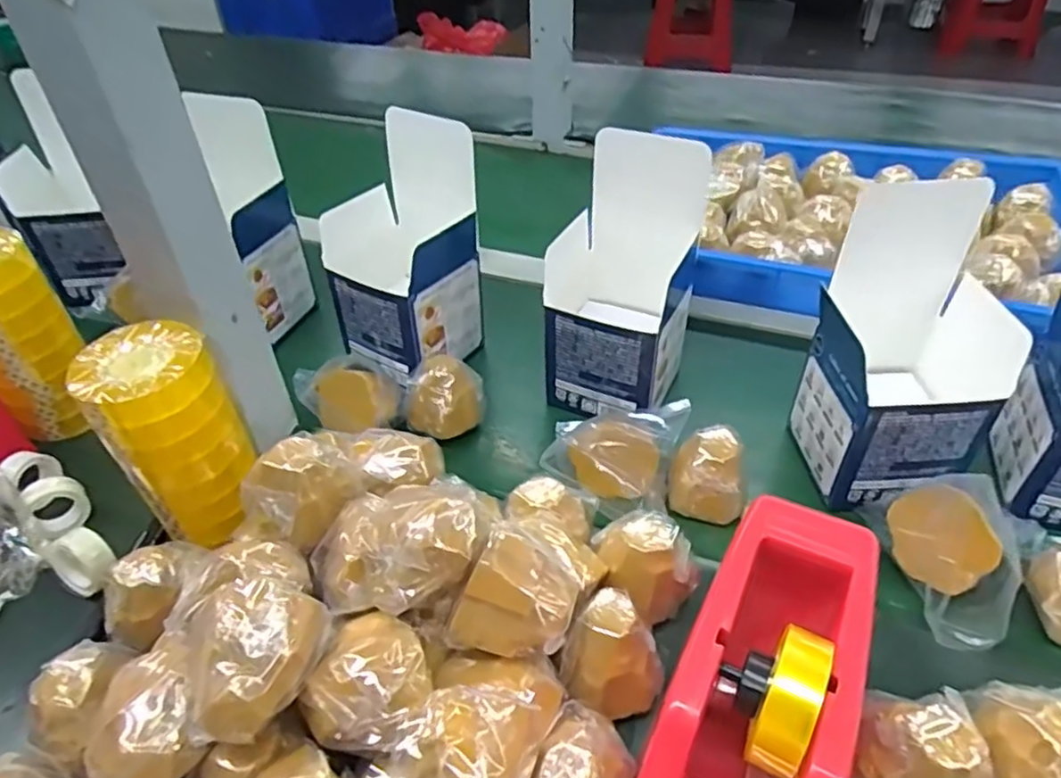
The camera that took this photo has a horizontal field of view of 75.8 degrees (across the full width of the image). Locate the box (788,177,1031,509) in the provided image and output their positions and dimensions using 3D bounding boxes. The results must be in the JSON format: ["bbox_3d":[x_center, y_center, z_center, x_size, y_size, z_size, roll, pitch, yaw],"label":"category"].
[{"bbox_3d":[0.225,-0.022,0.413,0.098,0.169,0.091,-4,42,-2],"label":"box"}]

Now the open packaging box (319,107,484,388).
[{"bbox_3d":[-0.097,-0.099,0.512,0.090,0.168,0.088,23,48,26],"label":"open packaging box"}]

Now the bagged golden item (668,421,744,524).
[{"bbox_3d":[0.113,0.055,0.434,0.045,0.044,0.047,9,43,13],"label":"bagged golden item"}]

